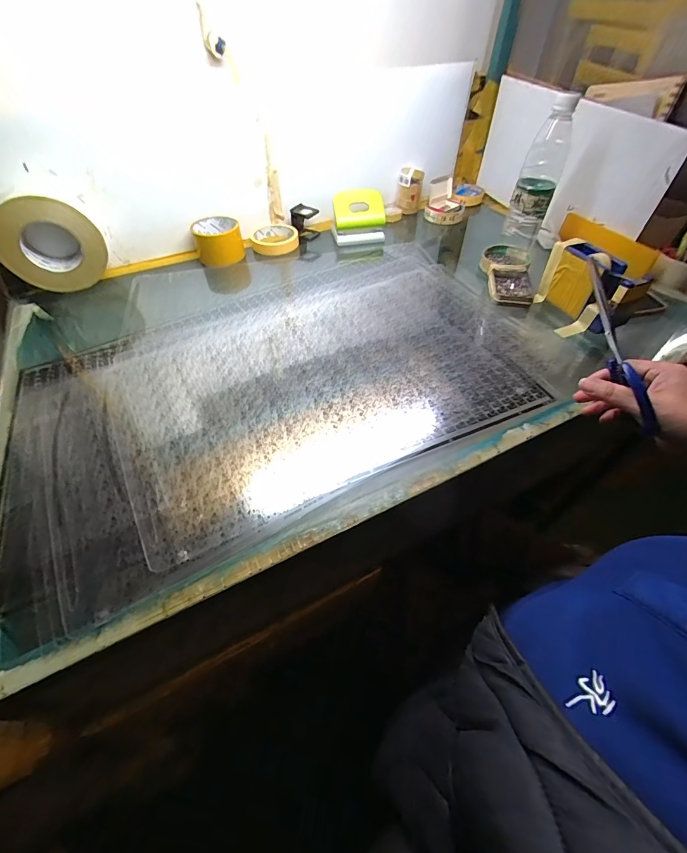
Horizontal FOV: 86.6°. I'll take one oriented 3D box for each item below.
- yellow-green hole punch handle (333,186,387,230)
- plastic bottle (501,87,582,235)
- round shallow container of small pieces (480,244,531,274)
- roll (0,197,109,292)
[{"bbox_3d":[0.032,-0.421,0.703,0.101,0.053,0.050,-1,51,-1],"label":"yellow-green hole punch handle"},{"bbox_3d":[0.328,-0.417,0.614,0.064,0.201,0.069,20,54,16],"label":"plastic bottle"},{"bbox_3d":[0.288,-0.297,0.649,0.082,0.020,0.086,13,47,9],"label":"round shallow container of small pieces"},{"bbox_3d":[-0.466,-0.292,0.585,0.147,0.128,0.047,-17,53,-14],"label":"roll"}]

